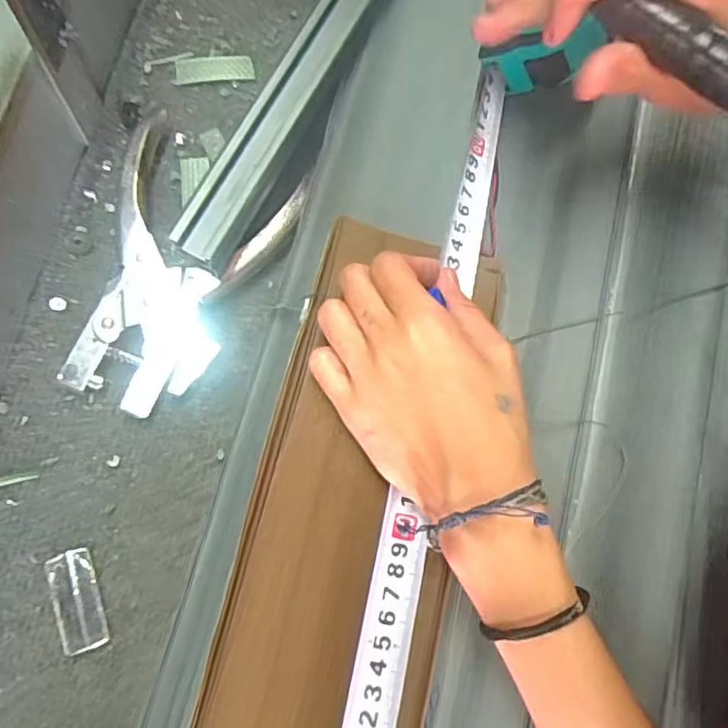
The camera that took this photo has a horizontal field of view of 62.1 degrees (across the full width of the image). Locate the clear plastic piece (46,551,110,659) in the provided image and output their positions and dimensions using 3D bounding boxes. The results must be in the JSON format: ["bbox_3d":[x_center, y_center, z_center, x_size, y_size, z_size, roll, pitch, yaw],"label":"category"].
[{"bbox_3d":[-0.135,0.111,0.283,0.021,0.004,0.045,-14,81,-17],"label":"clear plastic piece"}]

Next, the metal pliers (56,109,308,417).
[{"bbox_3d":[-0.098,-0.048,0.307,0.088,0.019,0.144,22,77,0],"label":"metal pliers"}]

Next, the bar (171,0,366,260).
[{"bbox_3d":[0.000,-0.208,0.334,0.024,0.037,0.357,28,77,2],"label":"bar"}]

